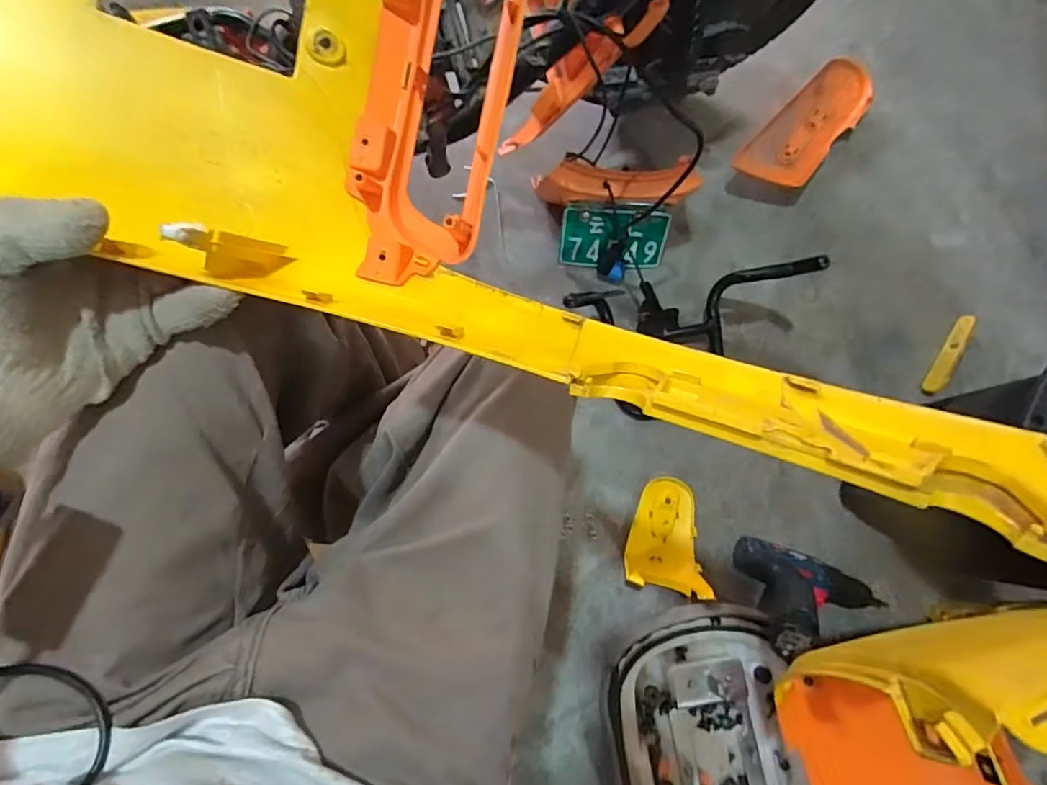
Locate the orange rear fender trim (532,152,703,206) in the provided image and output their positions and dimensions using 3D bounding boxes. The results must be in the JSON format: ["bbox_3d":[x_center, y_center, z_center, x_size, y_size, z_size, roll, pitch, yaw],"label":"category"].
[{"bbox_3d":[0.138,-0.280,0.745,0.230,0.077,0.058,-4,79,-4],"label":"orange rear fender trim"}]

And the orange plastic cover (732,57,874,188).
[{"bbox_3d":[0.476,-0.439,0.916,0.110,0.043,0.312,43,79,6],"label":"orange plastic cover"}]

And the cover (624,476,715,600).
[{"bbox_3d":[0.200,0.191,0.753,0.107,0.099,0.149,12,78,0],"label":"cover"}]

